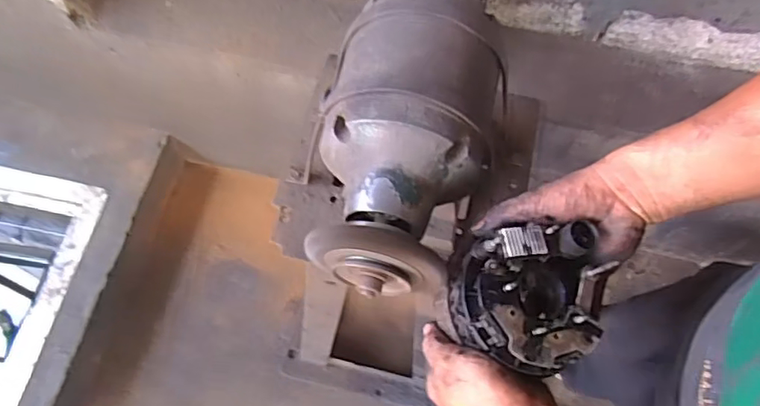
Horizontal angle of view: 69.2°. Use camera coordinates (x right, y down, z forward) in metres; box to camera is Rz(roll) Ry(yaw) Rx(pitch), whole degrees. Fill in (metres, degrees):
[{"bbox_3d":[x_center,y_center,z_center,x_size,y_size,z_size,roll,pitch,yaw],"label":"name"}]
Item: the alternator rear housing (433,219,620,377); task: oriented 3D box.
[{"bbox_3d":[0.126,0.074,0.472,0.126,0.057,0.123,1,64,-2],"label":"alternator rear housing"}]

